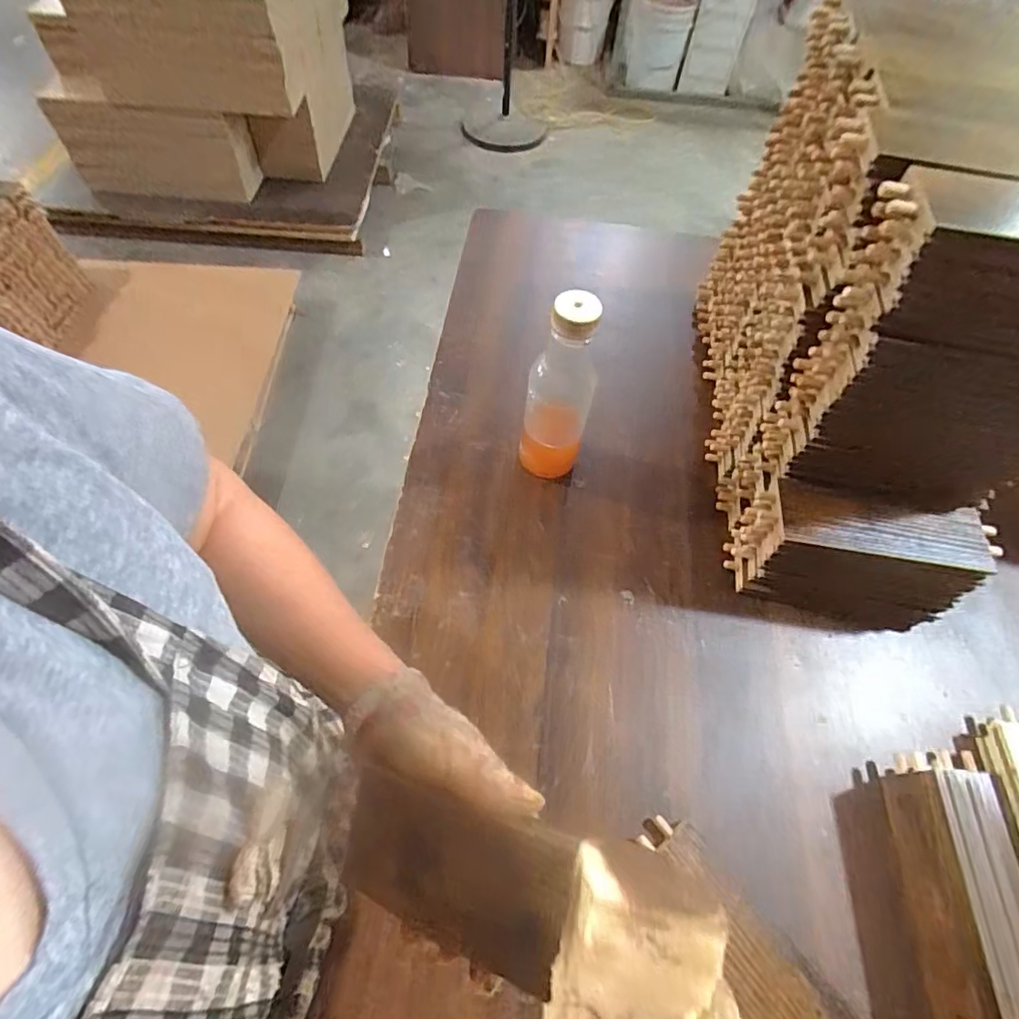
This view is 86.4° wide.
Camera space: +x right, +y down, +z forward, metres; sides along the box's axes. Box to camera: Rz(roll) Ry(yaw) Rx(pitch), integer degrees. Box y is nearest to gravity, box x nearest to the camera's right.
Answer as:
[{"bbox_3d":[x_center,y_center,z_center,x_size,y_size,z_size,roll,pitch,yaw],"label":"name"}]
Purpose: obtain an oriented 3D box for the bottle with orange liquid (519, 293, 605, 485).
[{"bbox_3d":[0.045,-0.100,0.521,0.058,0.211,0.053,7,59,2],"label":"bottle with orange liquid"}]

